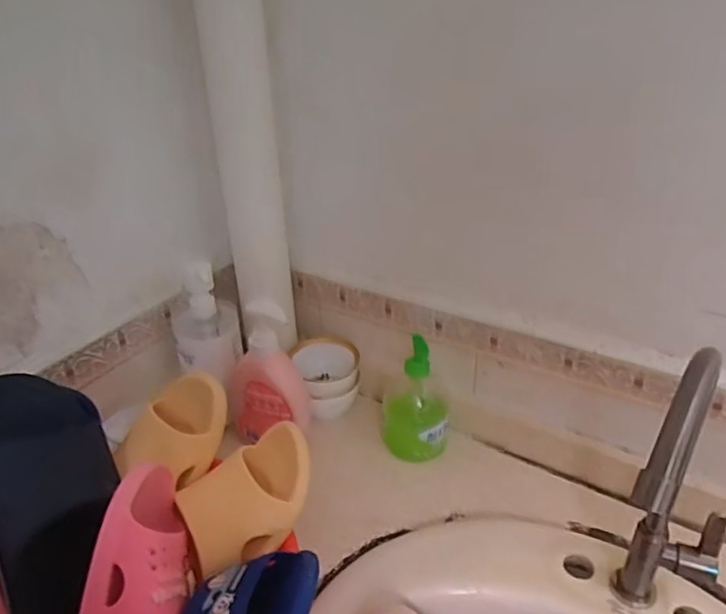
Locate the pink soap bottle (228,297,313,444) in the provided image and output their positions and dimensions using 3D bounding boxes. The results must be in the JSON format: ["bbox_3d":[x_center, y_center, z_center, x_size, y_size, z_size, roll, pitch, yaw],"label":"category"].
[{"bbox_3d":[-0.116,0.082,0.732,0.095,0.203,0.059,15,23,25],"label":"pink soap bottle"}]

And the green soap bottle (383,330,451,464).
[{"bbox_3d":[0.067,0.108,0.726,0.078,0.152,0.072,7,32,13],"label":"green soap bottle"}]

